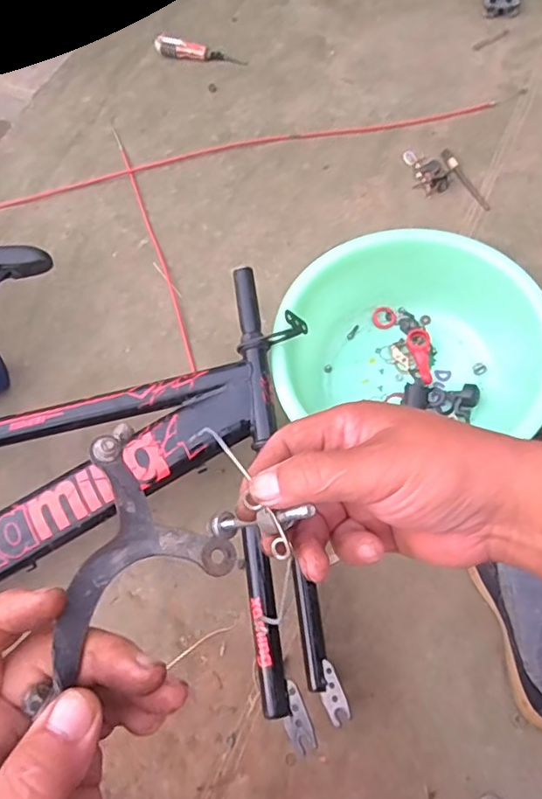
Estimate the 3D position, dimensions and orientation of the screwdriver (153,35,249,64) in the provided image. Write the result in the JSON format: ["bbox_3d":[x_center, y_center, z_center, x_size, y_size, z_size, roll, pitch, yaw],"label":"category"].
[{"bbox_3d":[-0.142,-0.683,1.128,0.182,0.036,0.033,10,69,7],"label":"screwdriver"}]

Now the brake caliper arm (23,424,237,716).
[{"bbox_3d":[-0.070,0.066,0.232,0.088,0.010,0.079,-41,91,-29],"label":"brake caliper arm"}]

